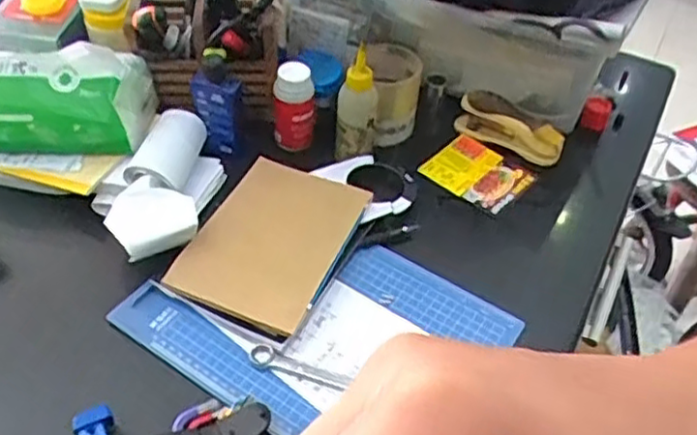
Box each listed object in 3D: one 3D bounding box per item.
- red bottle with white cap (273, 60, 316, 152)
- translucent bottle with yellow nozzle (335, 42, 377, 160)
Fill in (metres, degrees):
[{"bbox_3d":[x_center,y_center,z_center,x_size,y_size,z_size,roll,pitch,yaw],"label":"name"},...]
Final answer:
[{"bbox_3d":[-0.060,-0.121,0.769,0.044,0.090,0.045,-2,47,-5],"label":"red bottle with white cap"},{"bbox_3d":[0.008,-0.123,0.733,0.036,0.121,0.030,31,52,23],"label":"translucent bottle with yellow nozzle"}]

